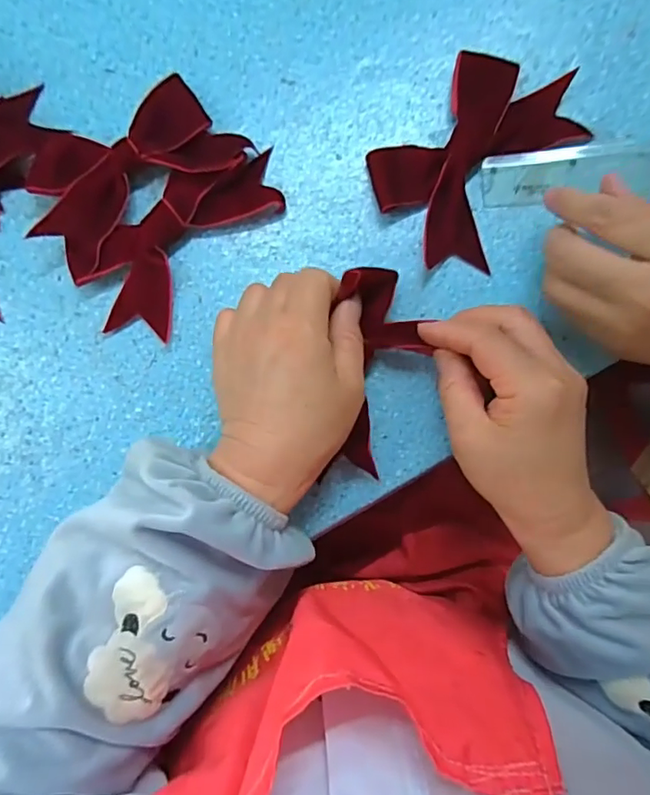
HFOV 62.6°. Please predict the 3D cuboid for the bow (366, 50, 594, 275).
[{"bbox_3d":[0.094,-0.150,0.331,0.091,0.013,0.136,42,87,3],"label":"bow"}]

